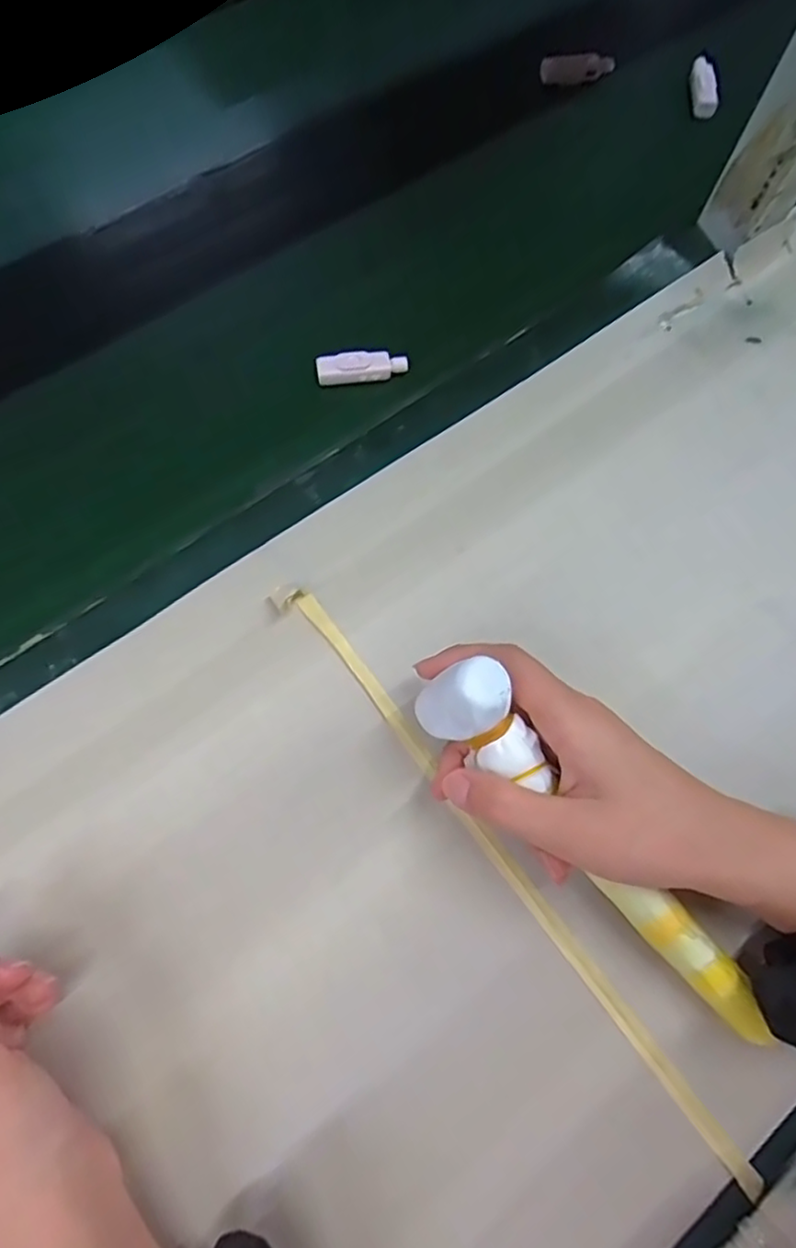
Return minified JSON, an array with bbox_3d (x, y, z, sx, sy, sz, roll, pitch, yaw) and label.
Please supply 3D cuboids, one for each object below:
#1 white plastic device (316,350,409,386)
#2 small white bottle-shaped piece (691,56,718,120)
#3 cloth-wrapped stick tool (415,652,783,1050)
[{"bbox_3d":[-0.023,-0.162,0.426,0.056,0.012,0.015,-9,72,-6],"label":"white plastic device"},{"bbox_3d":[0.242,-0.423,0.532,0.012,0.015,0.052,-6,84,-4],"label":"small white bottle-shaped piece"},{"bbox_3d":[0.089,0.103,0.295,0.030,0.035,0.211,-42,92,-15],"label":"cloth-wrapped stick tool"}]

